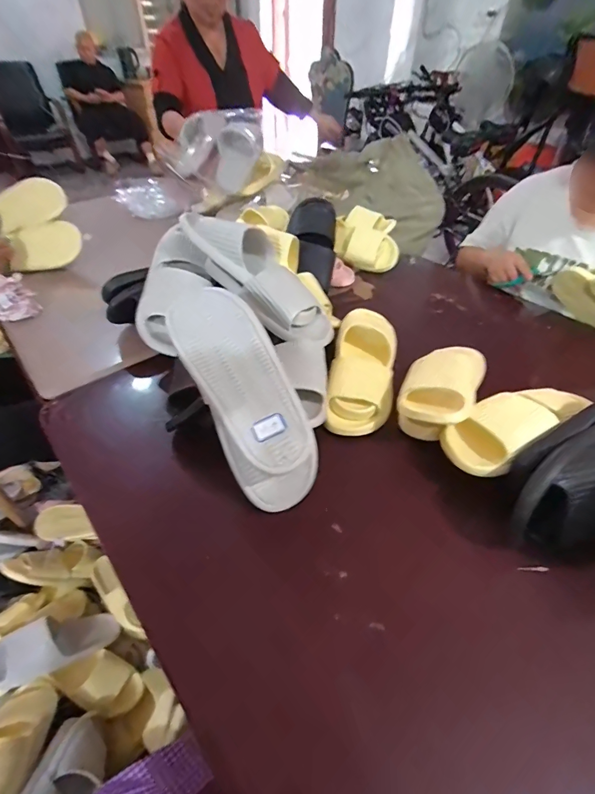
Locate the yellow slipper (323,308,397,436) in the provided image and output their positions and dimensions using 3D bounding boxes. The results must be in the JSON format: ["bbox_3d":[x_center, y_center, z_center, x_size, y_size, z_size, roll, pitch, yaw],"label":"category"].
[{"bbox_3d":[0.113,-0.061,0.646,0.103,0.056,0.264,10,57,9],"label":"yellow slipper"}]

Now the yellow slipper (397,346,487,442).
[{"bbox_3d":[0.228,-0.020,0.601,0.100,0.069,0.208,23,48,21],"label":"yellow slipper"}]

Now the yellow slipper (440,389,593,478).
[{"bbox_3d":[0.315,0.027,0.536,0.241,0.057,0.089,-22,48,-23],"label":"yellow slipper"}]

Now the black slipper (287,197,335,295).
[{"bbox_3d":[0.035,-0.344,0.846,0.107,0.086,0.239,0,65,-1],"label":"black slipper"}]

